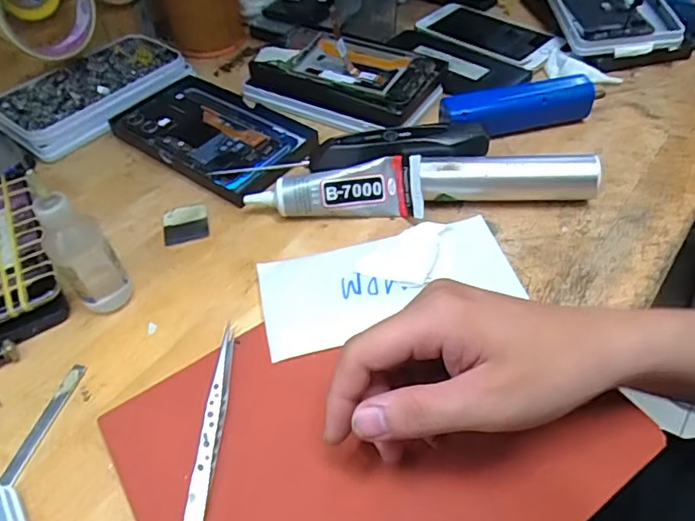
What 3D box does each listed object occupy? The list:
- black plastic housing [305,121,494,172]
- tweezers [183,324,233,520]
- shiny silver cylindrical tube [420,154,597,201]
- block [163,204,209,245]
[{"bbox_3d":[0.042,-0.093,0.422,0.143,0.018,0.029,-4,49,0],"label":"black plastic housing"},{"bbox_3d":[-0.075,0.095,0.290,0.011,0.010,0.134,-1,49,4],"label":"tweezers"},{"bbox_3d":[0.123,-0.065,0.401,0.130,0.028,0.025,1,51,3],"label":"shiny silver cylindrical tube"},{"bbox_3d":[-0.129,-0.030,0.417,0.035,0.004,0.039,-13,49,-8],"label":"block"}]

